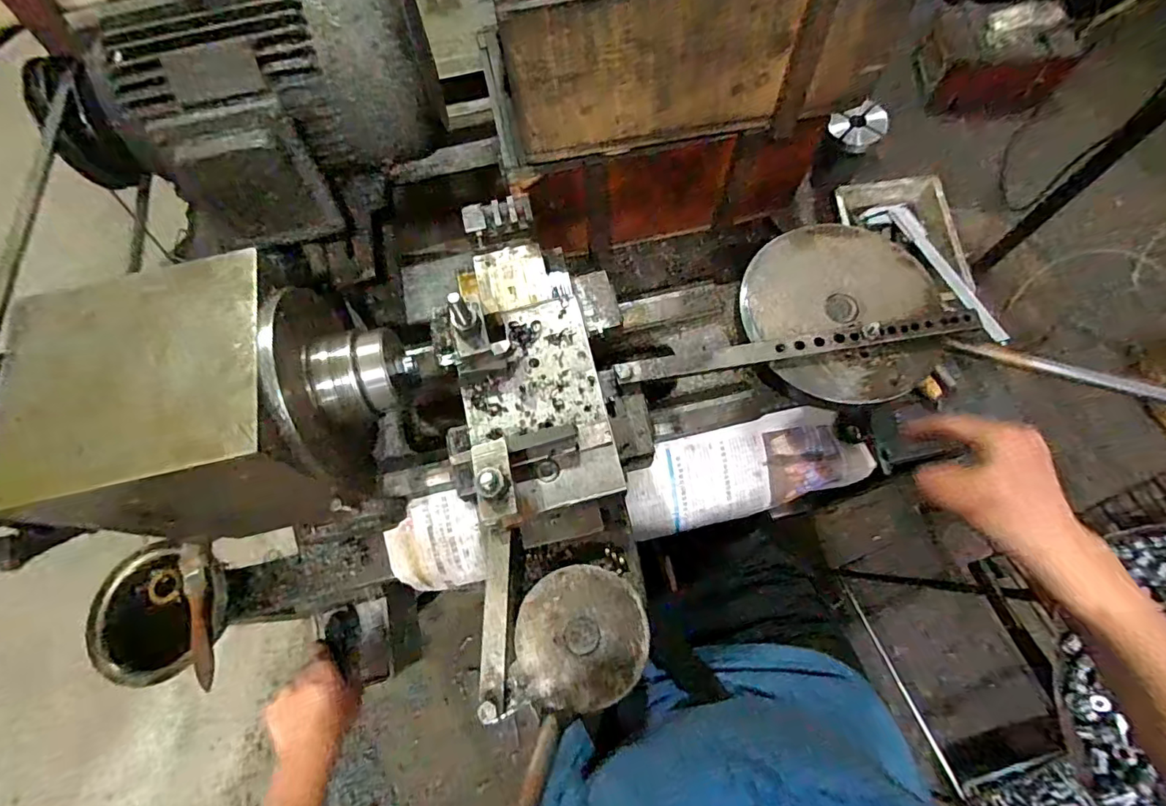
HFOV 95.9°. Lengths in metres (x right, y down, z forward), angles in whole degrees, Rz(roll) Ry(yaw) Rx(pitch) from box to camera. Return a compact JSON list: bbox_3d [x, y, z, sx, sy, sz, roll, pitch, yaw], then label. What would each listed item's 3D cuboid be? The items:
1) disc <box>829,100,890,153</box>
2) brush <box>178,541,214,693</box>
[{"bbox_3d":[0.332,-0.335,0.639,0.063,0.050,0.028,6,37,14],"label":"disc"},{"bbox_3d":[-0.378,0.205,0.521,0.029,0.013,0.144,-23,70,-6],"label":"brush"}]

